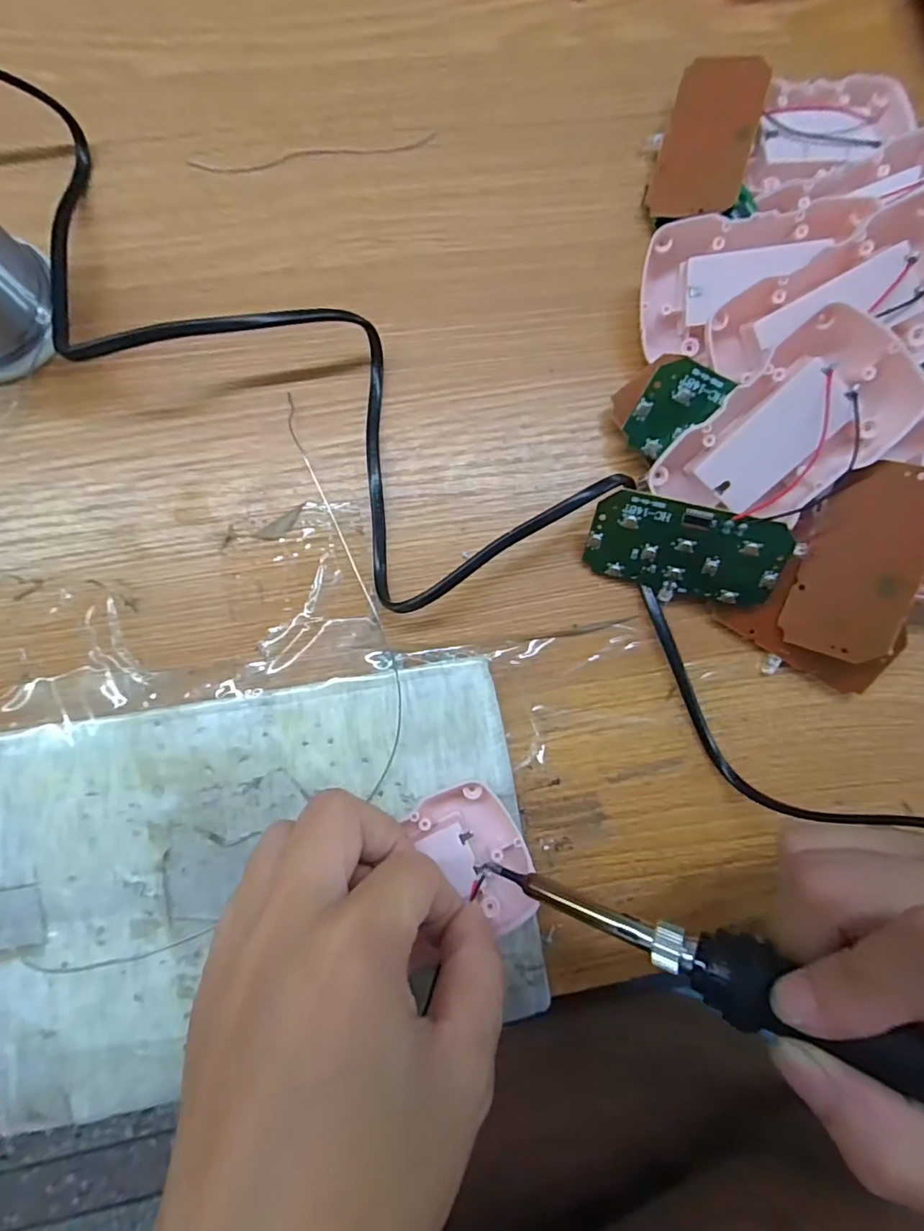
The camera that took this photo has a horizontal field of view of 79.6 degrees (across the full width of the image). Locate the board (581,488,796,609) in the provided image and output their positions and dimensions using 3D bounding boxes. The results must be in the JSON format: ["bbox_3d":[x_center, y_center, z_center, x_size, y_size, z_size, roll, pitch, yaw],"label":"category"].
[{"bbox_3d":[0.088,-0.025,0.222,0.073,0.004,0.039,15,124,7],"label":"board"}]

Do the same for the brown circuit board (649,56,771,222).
[{"bbox_3d":[0.109,-0.211,0.242,0.037,0.004,0.072,16,91,19],"label":"brown circuit board"}]

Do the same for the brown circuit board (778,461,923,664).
[{"bbox_3d":[0.153,-0.020,0.212,0.039,0.004,0.074,22,108,30],"label":"brown circuit board"}]

